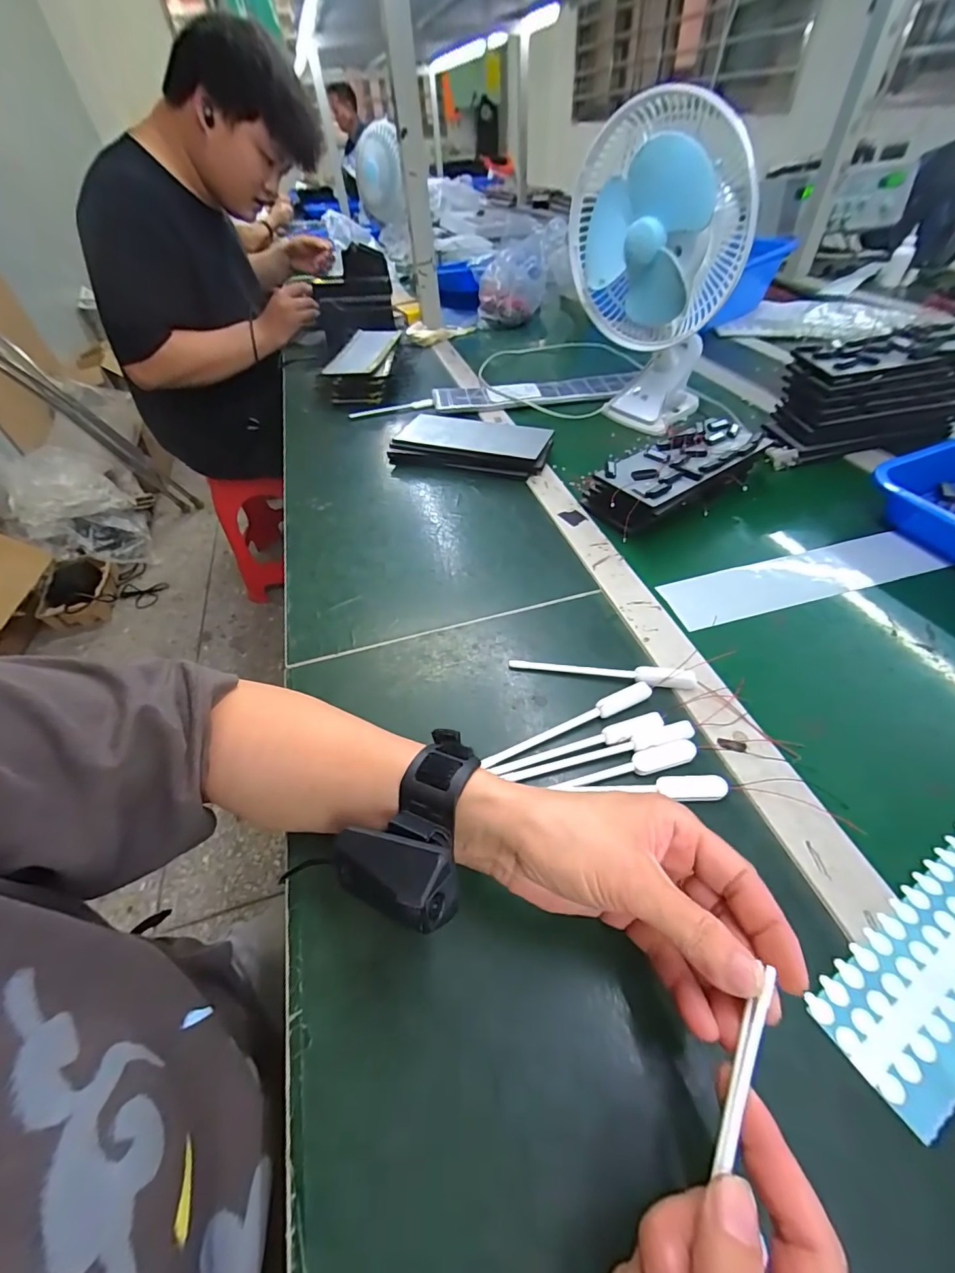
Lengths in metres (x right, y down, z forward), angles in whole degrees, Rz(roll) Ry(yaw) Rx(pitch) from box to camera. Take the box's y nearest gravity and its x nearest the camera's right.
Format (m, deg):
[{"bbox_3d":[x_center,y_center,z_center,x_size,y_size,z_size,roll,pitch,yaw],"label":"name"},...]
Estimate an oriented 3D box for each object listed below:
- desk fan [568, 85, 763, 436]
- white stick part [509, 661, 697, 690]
[{"bbox_3d":[0.213,-0.441,0.586,0.188,0.309,0.133,10,50,14],"label":"desk fan"},{"bbox_3d":[0.099,0.027,0.372,0.144,0.011,0.012,6,50,11],"label":"white stick part"}]

